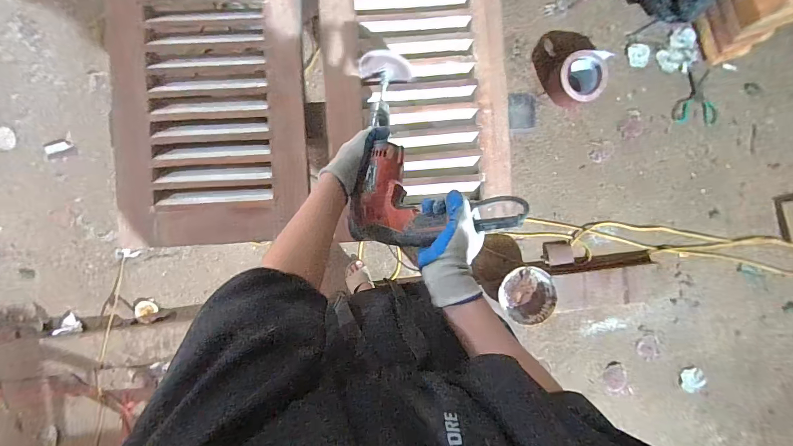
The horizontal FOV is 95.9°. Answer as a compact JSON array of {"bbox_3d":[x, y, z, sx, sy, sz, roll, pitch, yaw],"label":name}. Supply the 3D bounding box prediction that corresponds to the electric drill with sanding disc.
[{"bbox_3d":[0.021,-0.130,0.531,0.224,0.086,0.365,-13,63,6],"label":"electric drill with sanding disc"}]

